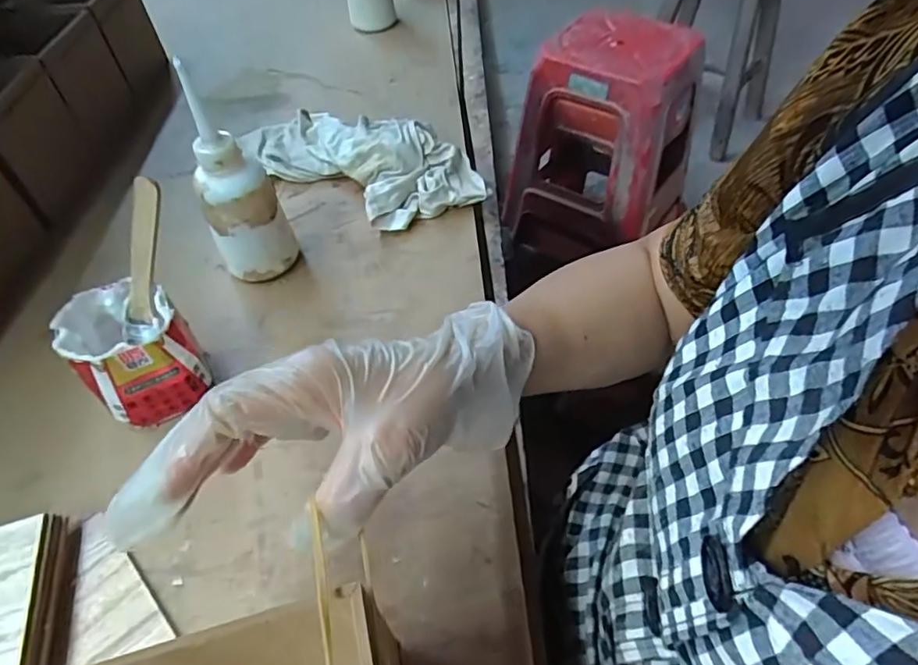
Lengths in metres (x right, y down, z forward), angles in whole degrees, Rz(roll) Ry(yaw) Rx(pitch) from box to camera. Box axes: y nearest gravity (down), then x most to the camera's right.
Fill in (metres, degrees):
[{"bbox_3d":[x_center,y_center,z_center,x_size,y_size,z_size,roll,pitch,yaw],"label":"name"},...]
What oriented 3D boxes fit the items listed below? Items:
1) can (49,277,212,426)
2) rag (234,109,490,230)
[{"bbox_3d":[-0.217,0.015,0.389,0.068,0.077,0.069,-1,50,2],"label":"can"},{"bbox_3d":[-0.100,-0.168,0.549,0.262,0.053,0.102,29,57,25],"label":"rag"}]

